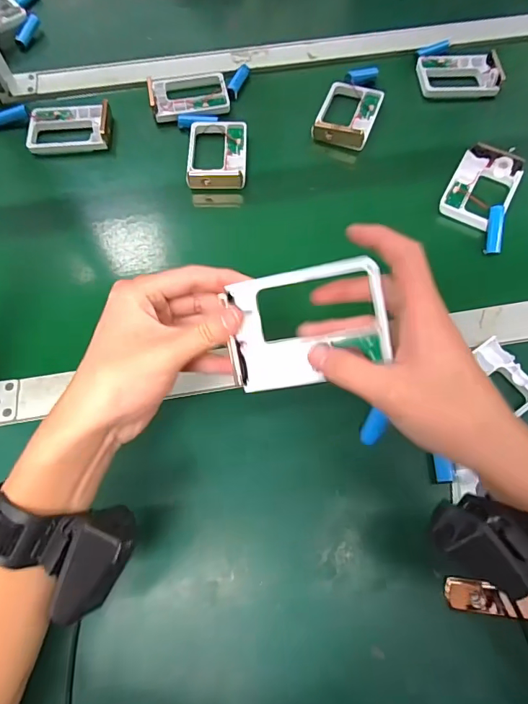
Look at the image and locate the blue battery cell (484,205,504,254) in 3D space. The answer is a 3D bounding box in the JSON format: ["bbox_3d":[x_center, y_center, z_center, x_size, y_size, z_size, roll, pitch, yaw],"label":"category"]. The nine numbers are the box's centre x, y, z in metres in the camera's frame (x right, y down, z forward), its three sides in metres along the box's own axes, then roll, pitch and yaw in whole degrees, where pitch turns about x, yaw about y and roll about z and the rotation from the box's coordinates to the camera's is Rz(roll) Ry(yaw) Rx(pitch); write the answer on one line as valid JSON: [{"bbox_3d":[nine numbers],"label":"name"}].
[{"bbox_3d":[0.245,-0.130,0.475,0.014,0.014,0.052,5,90,3],"label":"blue battery cell"}]

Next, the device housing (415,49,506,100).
[{"bbox_3d":[0.255,-0.365,0.591,0.103,0.024,0.080,-8,66,-3],"label":"device housing"}]

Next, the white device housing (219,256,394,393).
[{"bbox_3d":[0.025,-0.016,0.276,0.091,0.015,0.071,-10,91,11],"label":"white device housing"}]

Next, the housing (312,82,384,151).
[{"bbox_3d":[0.104,-0.296,0.554,0.068,0.019,0.098,17,67,8],"label":"housing"}]

